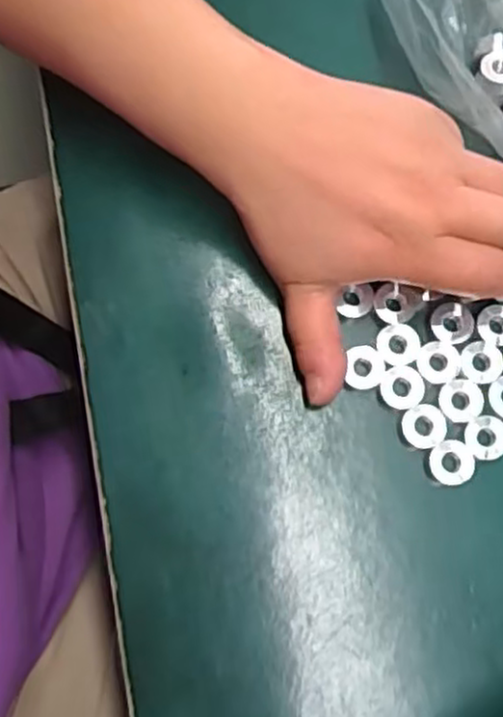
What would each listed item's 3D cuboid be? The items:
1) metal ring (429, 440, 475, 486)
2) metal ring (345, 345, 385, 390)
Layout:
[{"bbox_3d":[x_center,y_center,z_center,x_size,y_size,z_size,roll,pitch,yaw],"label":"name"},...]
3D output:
[{"bbox_3d":[0.081,0.043,0.297,0.018,0.008,0.017,0,78,0],"label":"metal ring"},{"bbox_3d":[0.047,0.003,0.300,0.016,0.004,0.018,-4,78,0],"label":"metal ring"}]

